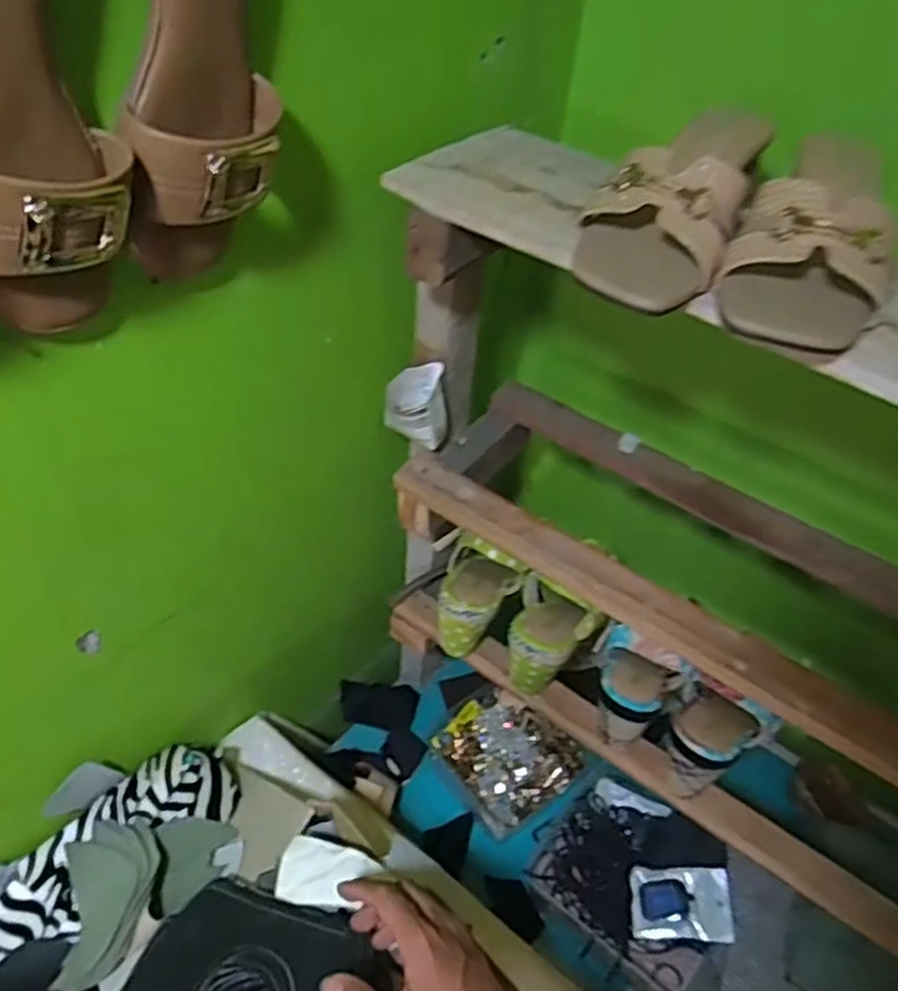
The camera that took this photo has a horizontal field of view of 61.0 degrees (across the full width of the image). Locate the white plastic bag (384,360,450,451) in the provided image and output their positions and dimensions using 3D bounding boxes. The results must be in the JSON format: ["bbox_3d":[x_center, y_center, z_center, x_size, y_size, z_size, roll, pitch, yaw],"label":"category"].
[{"bbox_3d":[-0.030,-0.083,0.722,0.060,0.080,0.040,3,42,-4],"label":"white plastic bag"}]

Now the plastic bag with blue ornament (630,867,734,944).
[{"bbox_3d":[0.247,0.434,0.811,0.101,0.008,0.069,-5,56,15],"label":"plastic bag with blue ornament"}]

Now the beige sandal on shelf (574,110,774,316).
[{"bbox_3d":[0.148,-0.195,0.476,0.095,0.055,0.207,24,58,18],"label":"beige sandal on shelf"}]

